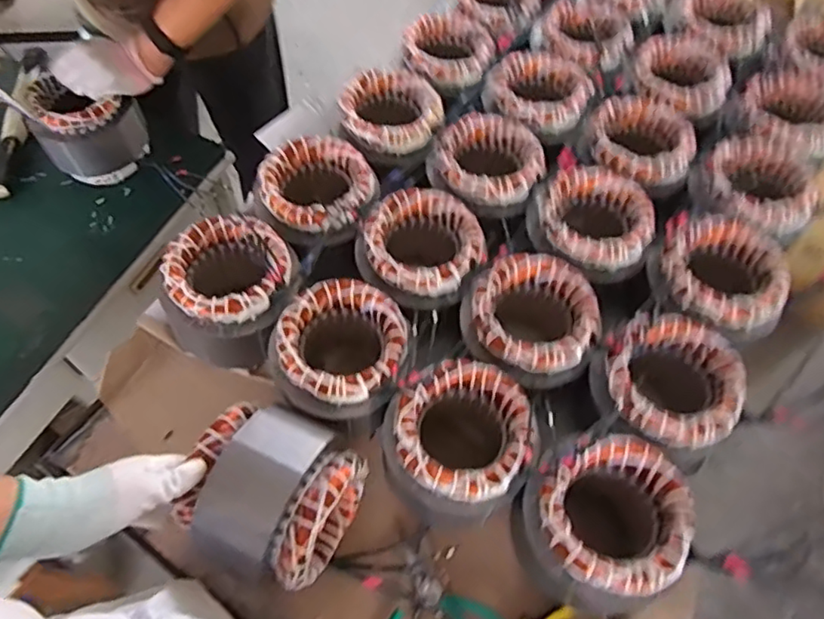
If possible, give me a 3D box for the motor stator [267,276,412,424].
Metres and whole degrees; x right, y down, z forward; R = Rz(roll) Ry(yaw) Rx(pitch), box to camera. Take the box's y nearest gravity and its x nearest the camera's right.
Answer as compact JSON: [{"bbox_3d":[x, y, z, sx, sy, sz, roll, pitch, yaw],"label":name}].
[{"bbox_3d":[-0.080,0.063,0.663,0.146,0.149,0.146,5,60,2],"label":"motor stator"}]

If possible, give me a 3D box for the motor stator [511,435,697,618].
[{"bbox_3d":[0.175,0.203,0.562,0.139,0.124,0.138,1,60,-1],"label":"motor stator"}]

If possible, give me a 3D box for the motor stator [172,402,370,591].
[{"bbox_3d":[-0.133,0.178,0.561,0.140,0.131,0.125,24,62,13],"label":"motor stator"}]

